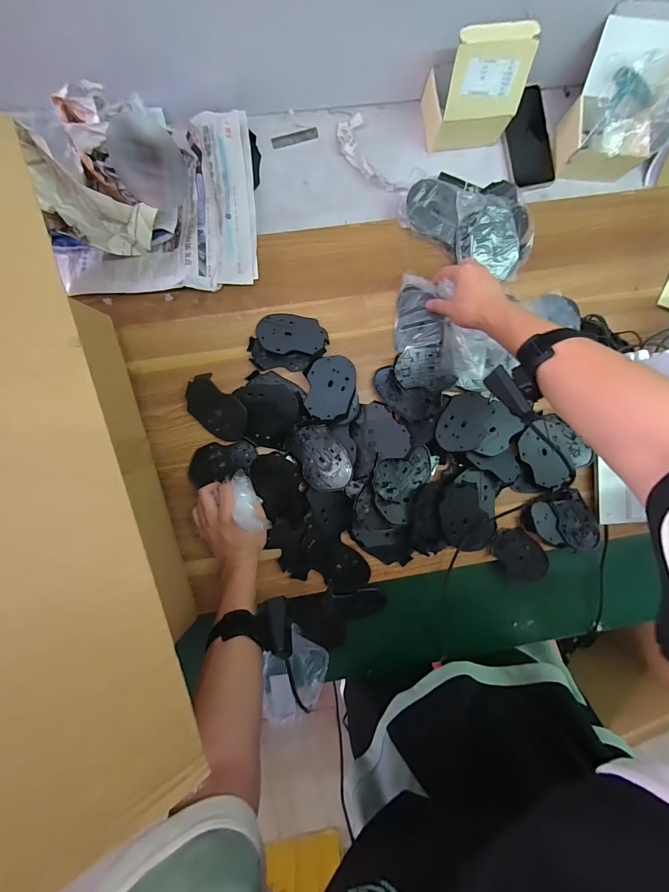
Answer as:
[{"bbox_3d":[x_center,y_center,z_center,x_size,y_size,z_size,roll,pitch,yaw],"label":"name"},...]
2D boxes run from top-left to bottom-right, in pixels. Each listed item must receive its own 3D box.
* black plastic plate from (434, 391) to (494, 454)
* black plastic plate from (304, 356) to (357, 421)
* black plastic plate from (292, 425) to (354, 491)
[{"bbox_3d":[0.213,-0.039,0.573,0.072,0.008,0.106,24,77,15],"label":"black plastic plate"},{"bbox_3d":[-0.004,-0.093,0.551,0.073,0.004,0.106,6,75,-5],"label":"black plastic plate"},{"bbox_3d":[-0.019,0.018,0.540,0.076,0.004,0.108,-24,86,10],"label":"black plastic plate"}]

